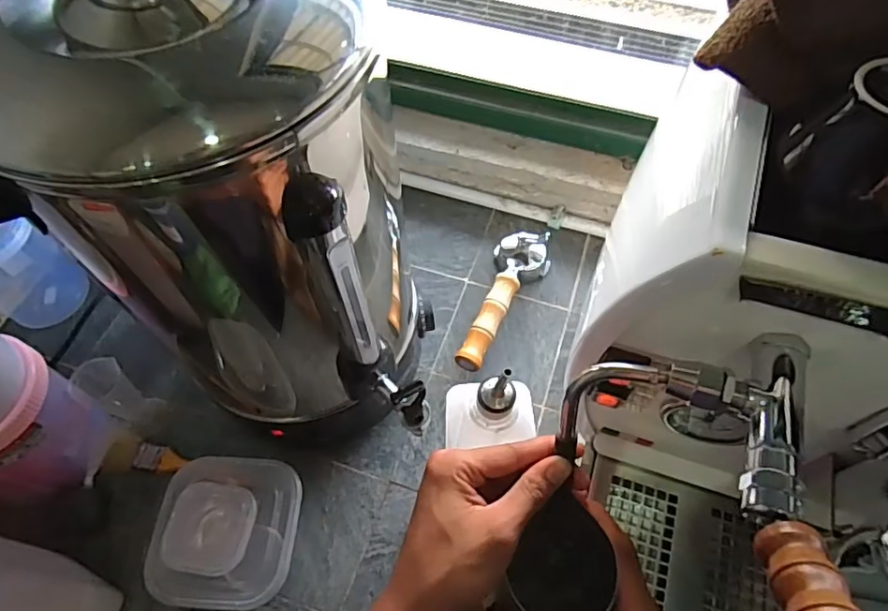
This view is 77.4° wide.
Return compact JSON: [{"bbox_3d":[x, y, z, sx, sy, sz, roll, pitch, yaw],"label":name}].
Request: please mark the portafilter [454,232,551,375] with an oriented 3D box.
[{"bbox_3d":[0.084,-0.006,0.742,0.080,0.071,0.219,15,61,10],"label":"portafilter"}]

